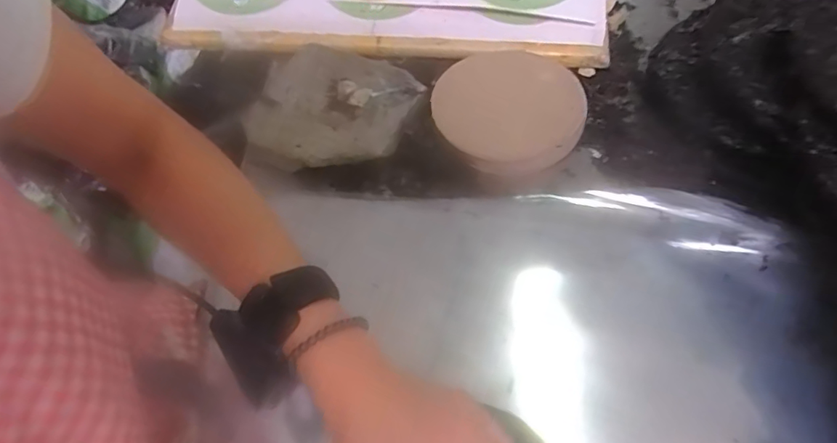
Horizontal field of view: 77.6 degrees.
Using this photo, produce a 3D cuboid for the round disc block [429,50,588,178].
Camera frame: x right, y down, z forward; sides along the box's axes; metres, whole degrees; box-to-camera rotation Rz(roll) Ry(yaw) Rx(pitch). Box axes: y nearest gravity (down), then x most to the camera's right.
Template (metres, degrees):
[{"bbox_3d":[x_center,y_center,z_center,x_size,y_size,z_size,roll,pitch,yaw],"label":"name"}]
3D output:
[{"bbox_3d":[0.091,-0.113,0.525,0.144,0.034,0.142,-2,59,3],"label":"round disc block"}]

